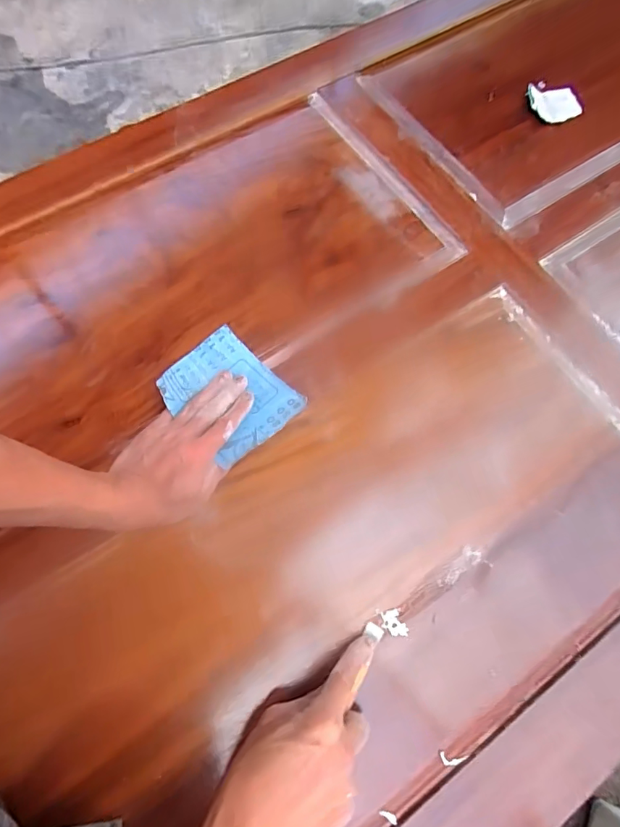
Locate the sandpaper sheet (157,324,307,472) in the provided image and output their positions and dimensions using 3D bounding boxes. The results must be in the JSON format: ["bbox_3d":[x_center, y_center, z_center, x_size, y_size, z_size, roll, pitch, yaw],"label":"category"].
[{"bbox_3d":[-0.085,-0.021,0.489,0.128,0.038,0.108,42,74,14],"label":"sandpaper sheet"}]

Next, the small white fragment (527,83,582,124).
[{"bbox_3d":[0.349,-0.440,0.661,0.077,0.017,0.055,0,69,-1],"label":"small white fragment"}]

